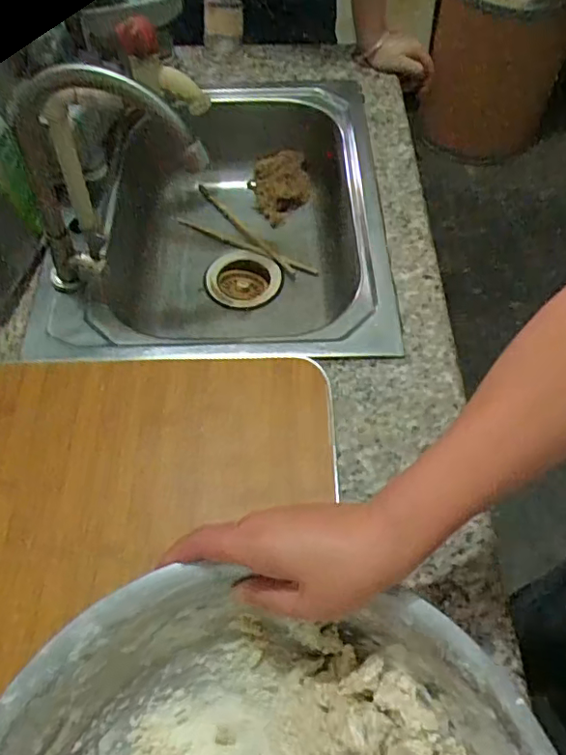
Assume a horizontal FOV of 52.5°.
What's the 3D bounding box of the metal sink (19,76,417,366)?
[{"bbox_3d":[-0.074,-0.179,0.788,0.391,0.189,0.494,-3,55,1],"label":"metal sink"}]

